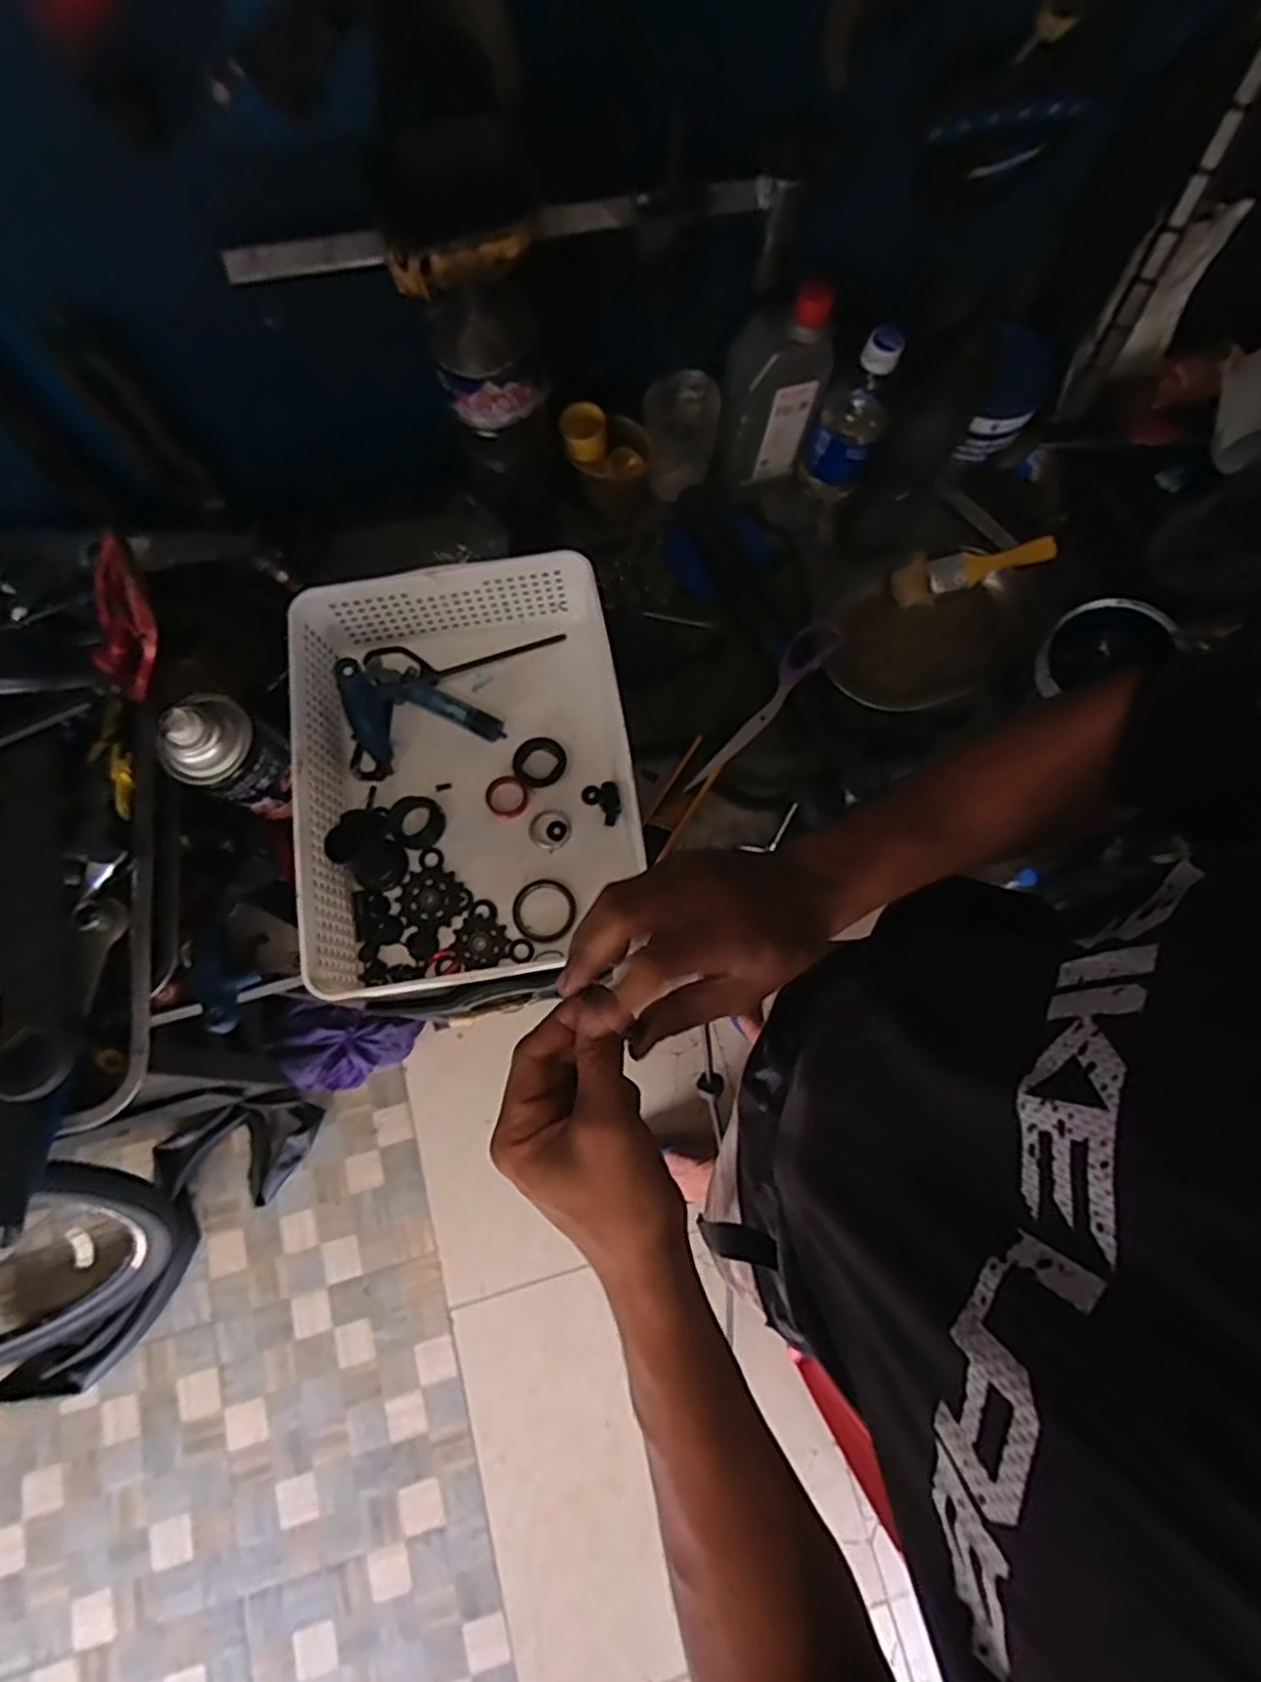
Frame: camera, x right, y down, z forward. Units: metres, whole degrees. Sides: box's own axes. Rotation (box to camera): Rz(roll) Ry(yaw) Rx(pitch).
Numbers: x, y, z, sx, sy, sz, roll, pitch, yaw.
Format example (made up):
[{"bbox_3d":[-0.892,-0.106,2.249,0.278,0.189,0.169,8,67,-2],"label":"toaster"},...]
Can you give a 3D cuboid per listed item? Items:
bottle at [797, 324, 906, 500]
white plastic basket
[{"bbox_3d":[0.203,-0.392,0.653,0.063,0.149,0.055,22,74,5],"label":"bottle"},{"bbox_3d":[-0.130,-0.052,0.571,0.244,0.087,0.320,-8,72,-4],"label":"white plastic basket"}]

